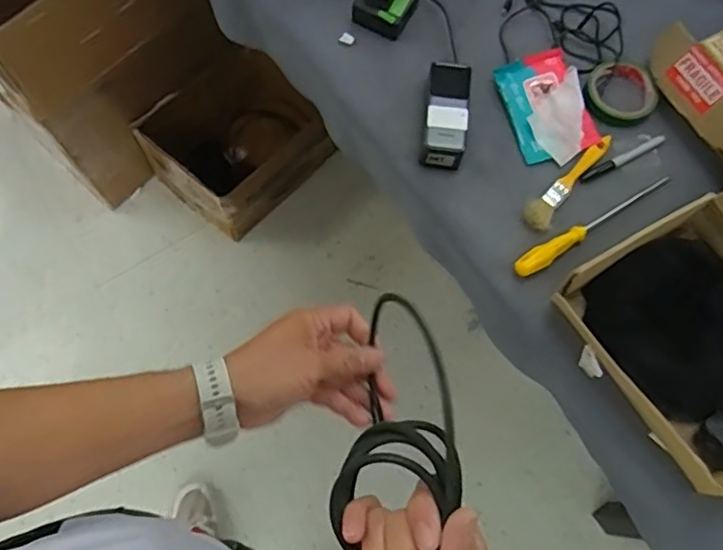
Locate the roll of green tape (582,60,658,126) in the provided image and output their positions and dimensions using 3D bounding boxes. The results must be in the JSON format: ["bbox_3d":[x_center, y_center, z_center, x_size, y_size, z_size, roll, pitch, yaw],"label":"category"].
[{"bbox_3d":[0.342,-0.241,0.815,0.085,0.028,0.090,0,72,-1],"label":"roll of green tape"}]

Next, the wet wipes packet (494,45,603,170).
[{"bbox_3d":[0.246,-0.223,0.812,0.105,0.032,0.156,-14,73,-6],"label":"wet wipes packet"}]

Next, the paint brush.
[{"bbox_3d":[0.265,-0.124,0.780,0.035,0.027,0.173,40,75,11],"label":"paint brush"}]

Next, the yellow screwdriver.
[{"bbox_3d":[0.291,-0.064,0.764,0.244,0.025,0.026,-30,75,-11],"label":"yellow screwdriver"}]

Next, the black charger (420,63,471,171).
[{"bbox_3d":[0.108,-0.205,0.791,0.056,0.049,0.134,8,72,1],"label":"black charger"}]

